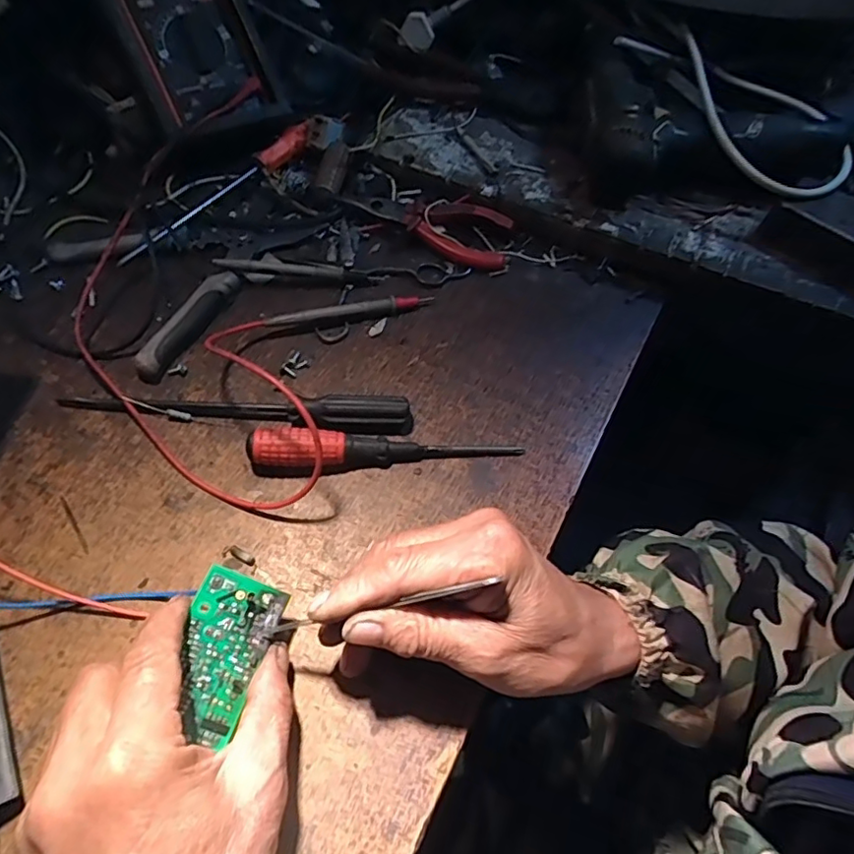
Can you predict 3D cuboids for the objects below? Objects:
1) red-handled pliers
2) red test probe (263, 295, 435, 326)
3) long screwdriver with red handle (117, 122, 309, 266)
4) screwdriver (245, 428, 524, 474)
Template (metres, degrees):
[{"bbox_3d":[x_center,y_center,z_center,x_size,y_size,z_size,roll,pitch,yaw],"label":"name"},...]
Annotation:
[{"bbox_3d":[0.000,-0.167,0.467,0.138,0.024,0.050,18,61,8],"label":"red-handled pliers"},{"bbox_3d":[-0.055,-0.085,0.418,0.121,0.018,0.013,-14,61,-11],"label":"red test probe"},{"bbox_3d":[-0.164,-0.187,0.463,0.016,0.021,0.207,31,63,14],"label":"long screwdriver with red handle"},{"bbox_3d":[-0.024,0.014,0.355,0.167,0.026,0.022,-1,60,-3],"label":"screwdriver"}]

